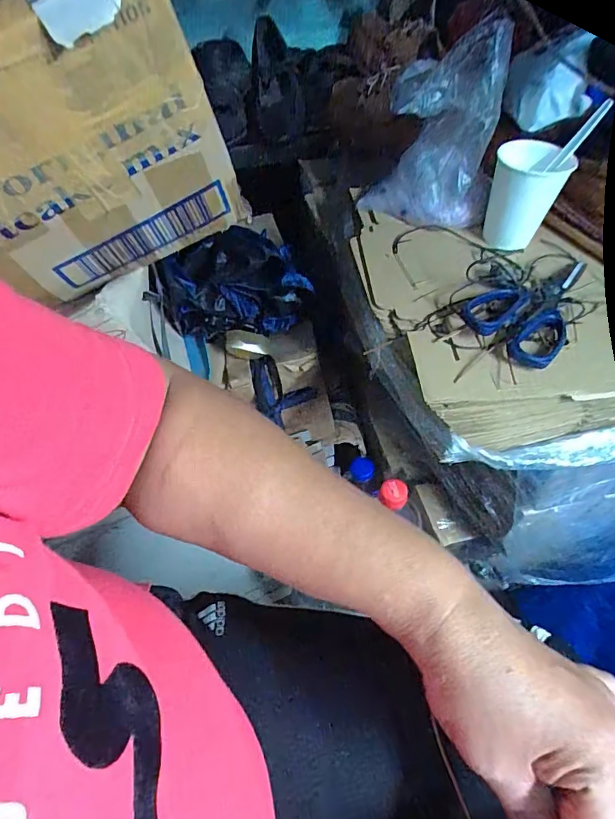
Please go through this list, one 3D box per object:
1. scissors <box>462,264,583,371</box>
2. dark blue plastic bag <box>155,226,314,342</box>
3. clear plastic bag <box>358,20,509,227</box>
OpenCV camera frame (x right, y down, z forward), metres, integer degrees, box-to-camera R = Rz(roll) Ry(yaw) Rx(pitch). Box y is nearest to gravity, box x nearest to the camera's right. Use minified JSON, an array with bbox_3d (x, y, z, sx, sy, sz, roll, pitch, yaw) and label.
[{"bbox_3d":[0.207,-0.106,0.441,0.086,0.017,0.161,25,57,22],"label":"scissors"},{"bbox_3d":[-0.078,-0.137,0.533,0.164,0.117,0.061,-20,53,-12],"label":"dark blue plastic bag"},{"bbox_3d":[0.129,-0.287,0.487,0.133,0.165,0.095,13,53,13],"label":"clear plastic bag"}]

